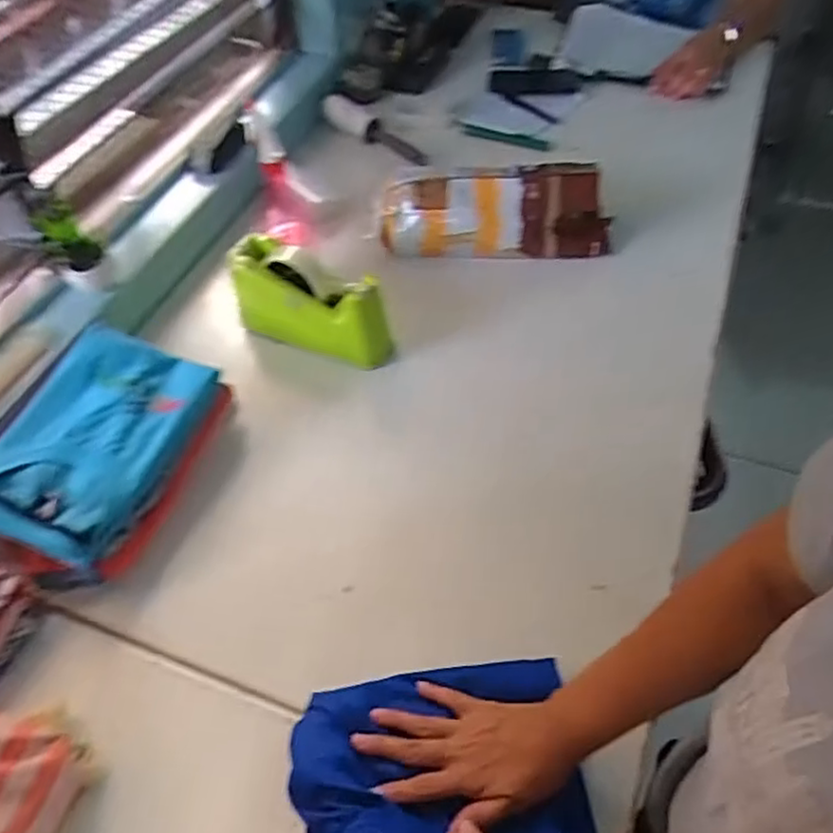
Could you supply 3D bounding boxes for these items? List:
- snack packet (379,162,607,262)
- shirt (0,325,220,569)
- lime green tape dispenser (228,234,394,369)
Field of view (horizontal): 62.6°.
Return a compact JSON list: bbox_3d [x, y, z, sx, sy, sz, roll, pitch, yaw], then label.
[{"bbox_3d":[0.105,-0.280,0.913,0.301,0.101,0.086,0,52,0],"label":"snack packet"},{"bbox_3d":[-0.330,0.021,0.694,0.156,0.047,0.228,16,54,12],"label":"shirt"},{"bbox_3d":[-0.129,-0.128,0.825,0.195,0.123,0.057,24,56,18],"label":"lime green tape dispenser"}]

